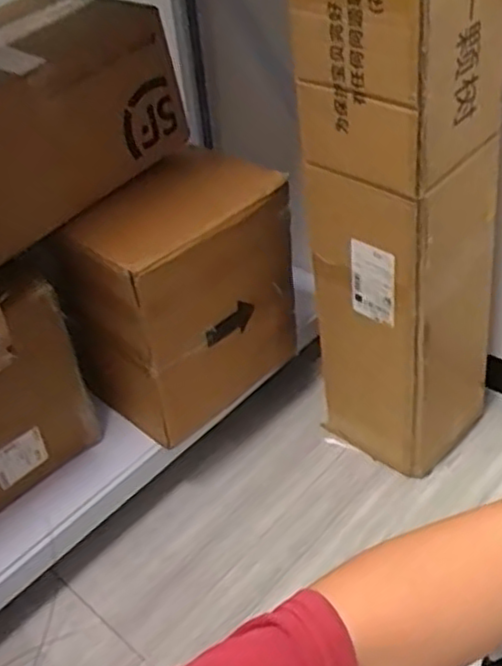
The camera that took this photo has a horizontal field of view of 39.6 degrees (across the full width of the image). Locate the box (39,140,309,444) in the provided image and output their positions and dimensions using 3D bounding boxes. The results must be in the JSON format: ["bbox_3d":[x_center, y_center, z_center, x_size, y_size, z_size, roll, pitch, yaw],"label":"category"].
[{"bbox_3d":[-0.118,-0.048,1.118,0.335,0.345,0.191,-34,48,-28],"label":"box"}]

